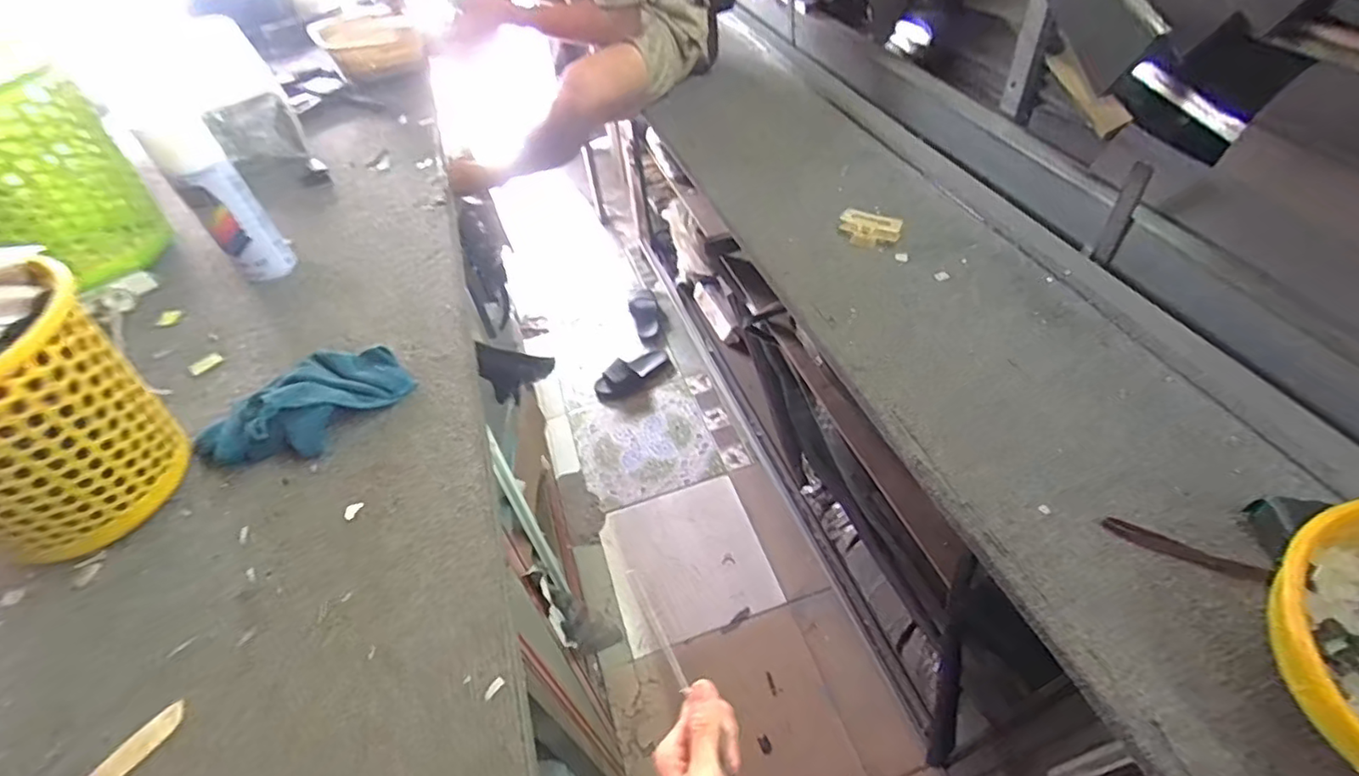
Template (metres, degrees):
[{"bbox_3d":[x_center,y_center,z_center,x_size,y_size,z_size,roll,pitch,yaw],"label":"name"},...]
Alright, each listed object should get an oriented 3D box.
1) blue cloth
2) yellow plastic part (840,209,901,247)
[{"bbox_3d":[-0.373,0.010,0.578,0.102,0.059,0.184,33,58,28],"label":"blue cloth"},{"bbox_3d":[0.282,-0.238,0.880,0.089,0.028,0.051,21,54,22],"label":"yellow plastic part"}]

